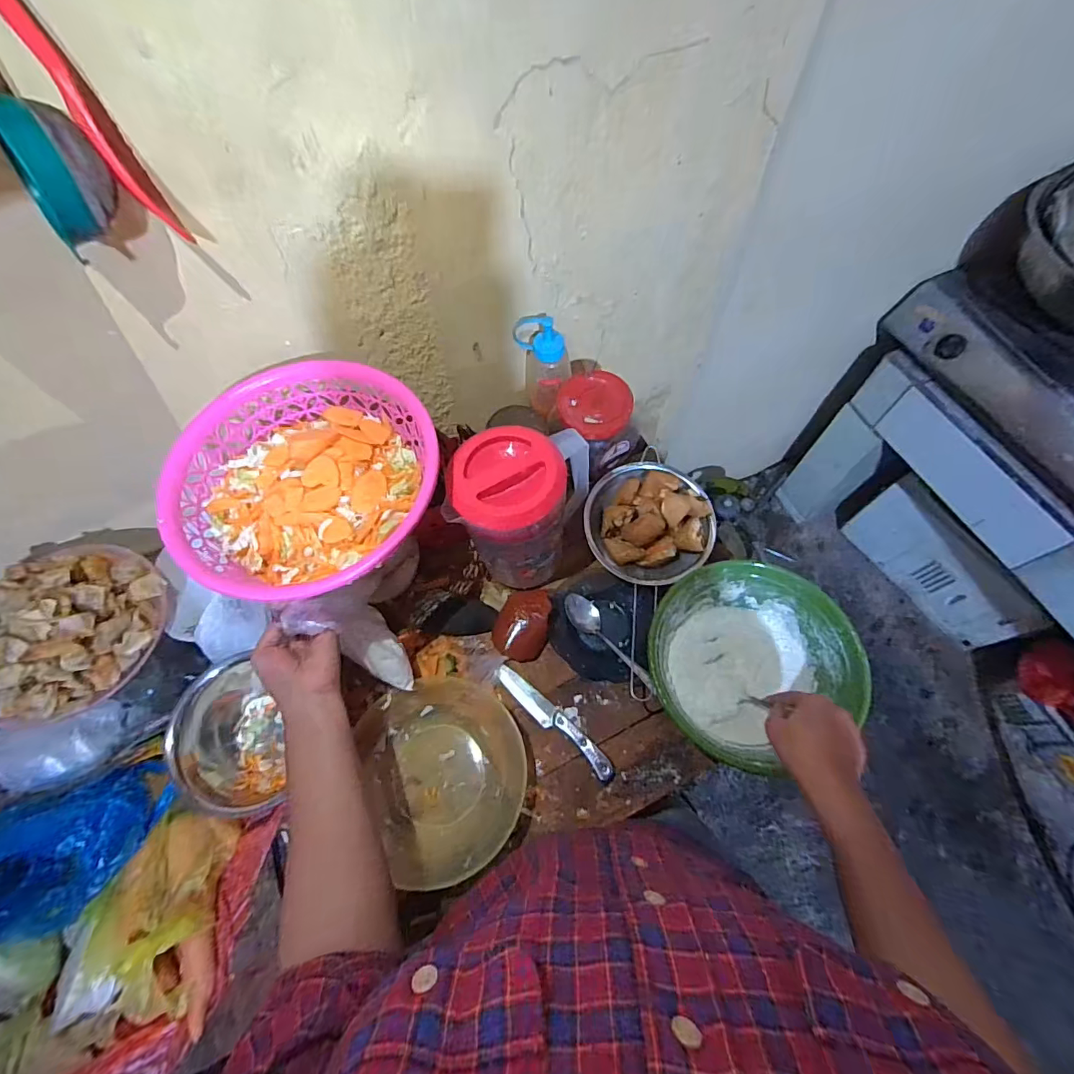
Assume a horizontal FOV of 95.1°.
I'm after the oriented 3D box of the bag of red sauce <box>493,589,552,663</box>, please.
[{"bbox_3d":[-0.018,0.117,0.666,0.069,0.035,0.093,14,66,9],"label":"bag of red sauce"}]

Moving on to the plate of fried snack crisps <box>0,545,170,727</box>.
[{"bbox_3d":[-0.552,0.101,0.564,0.196,0.080,0.206,-1,65,2],"label":"plate of fried snack crisps"}]

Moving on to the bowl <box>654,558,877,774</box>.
[{"bbox_3d":[0.255,0.148,0.611,0.232,0.074,0.215,-1,65,2],"label":"bowl"}]

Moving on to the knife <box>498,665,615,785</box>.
[{"bbox_3d":[0.021,0.234,0.626,0.190,0.015,0.027,38,72,18],"label":"knife"}]

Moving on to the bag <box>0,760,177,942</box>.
[{"bbox_3d":[-0.549,0.350,0.537,0.249,0.082,0.135,-25,66,-9],"label":"bag"}]

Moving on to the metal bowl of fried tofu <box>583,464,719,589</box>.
[{"bbox_3d":[0.153,-0.013,0.673,0.168,0.082,0.165,-1,65,2],"label":"metal bowl of fried tofu"}]

